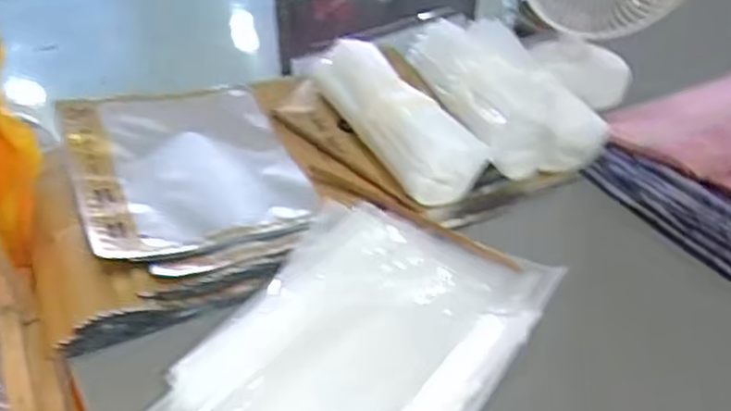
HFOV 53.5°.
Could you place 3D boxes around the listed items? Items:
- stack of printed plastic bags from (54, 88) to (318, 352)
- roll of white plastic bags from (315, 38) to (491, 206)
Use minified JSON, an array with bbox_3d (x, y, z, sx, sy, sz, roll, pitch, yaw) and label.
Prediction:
[{"bbox_3d":[-0.171,-0.019,0.675,0.230,0.044,0.301,-11,42,-14],"label":"stack of printed plastic bags"},{"bbox_3d":[0.022,-0.093,0.730,0.079,0.069,0.236,-20,44,-23],"label":"roll of white plastic bags"}]

